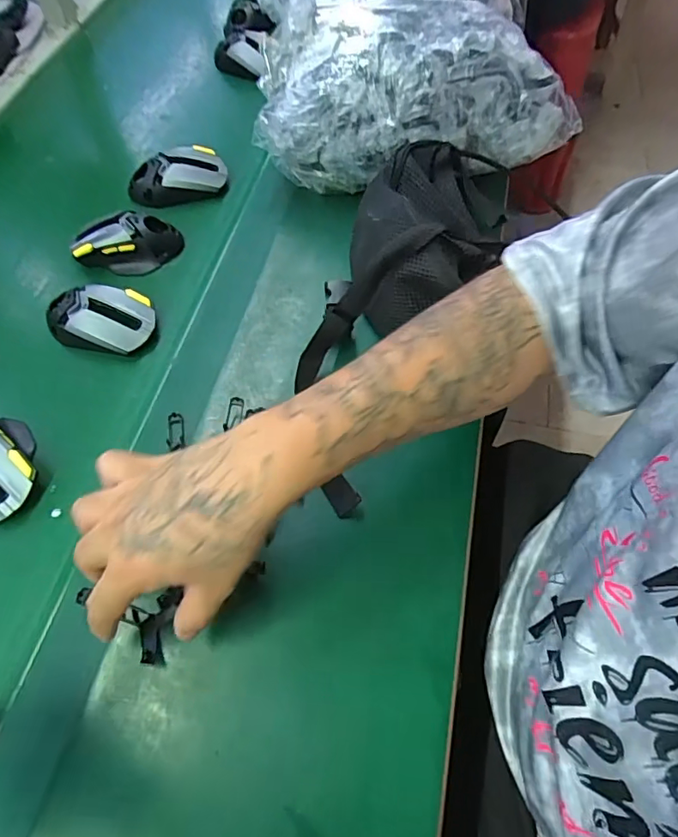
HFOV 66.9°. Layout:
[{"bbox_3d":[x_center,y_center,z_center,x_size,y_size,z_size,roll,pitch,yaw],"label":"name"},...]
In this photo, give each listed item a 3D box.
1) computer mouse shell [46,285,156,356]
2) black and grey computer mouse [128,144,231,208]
[{"bbox_3d":[-0.234,-0.094,0.503,0.103,0.041,0.056,0,60,2],"label":"computer mouse shell"},{"bbox_3d":[-0.191,-0.284,0.608,0.113,0.043,0.052,-17,61,-8],"label":"black and grey computer mouse"}]

